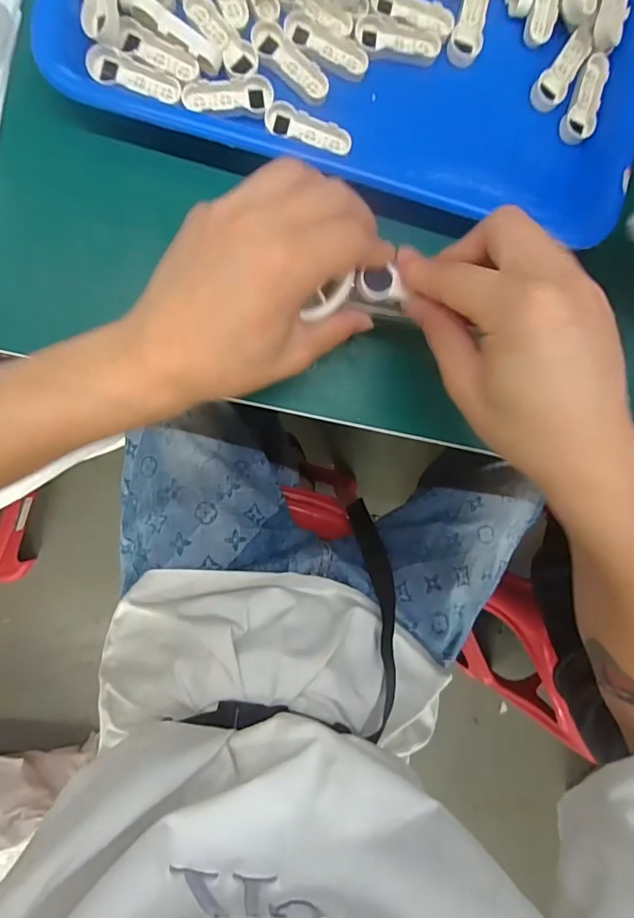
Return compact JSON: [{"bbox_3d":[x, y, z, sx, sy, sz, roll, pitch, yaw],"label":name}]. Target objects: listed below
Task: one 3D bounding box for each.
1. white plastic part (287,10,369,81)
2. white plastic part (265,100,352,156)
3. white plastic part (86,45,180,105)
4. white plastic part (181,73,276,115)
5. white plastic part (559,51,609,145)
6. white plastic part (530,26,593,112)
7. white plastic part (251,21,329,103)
[{"bbox_3d":[0.006,-0.236,0.271,0.050,0.006,0.019,24,90,-8],"label":"white plastic part"},{"bbox_3d":[-0.004,-0.190,0.272,0.050,0.005,0.016,16,91,-8],"label":"white plastic part"},{"bbox_3d":[-0.100,-0.210,0.259,0.048,0.005,0.015,17,91,-8],"label":"white plastic part"},{"bbox_3d":[-0.049,-0.204,0.266,0.049,0.004,0.017,-13,95,-6],"label":"white plastic part"},{"bbox_3d":[0.169,-0.224,0.295,0.020,0.010,0.051,21,91,-8],"label":"white plastic part"},{"bbox_3d":[0.152,-0.237,0.291,0.020,0.012,0.049,40,88,-8],"label":"white plastic part"},{"bbox_3d":[-0.015,-0.226,0.269,0.050,0.005,0.018,35,89,-8],"label":"white plastic part"}]

